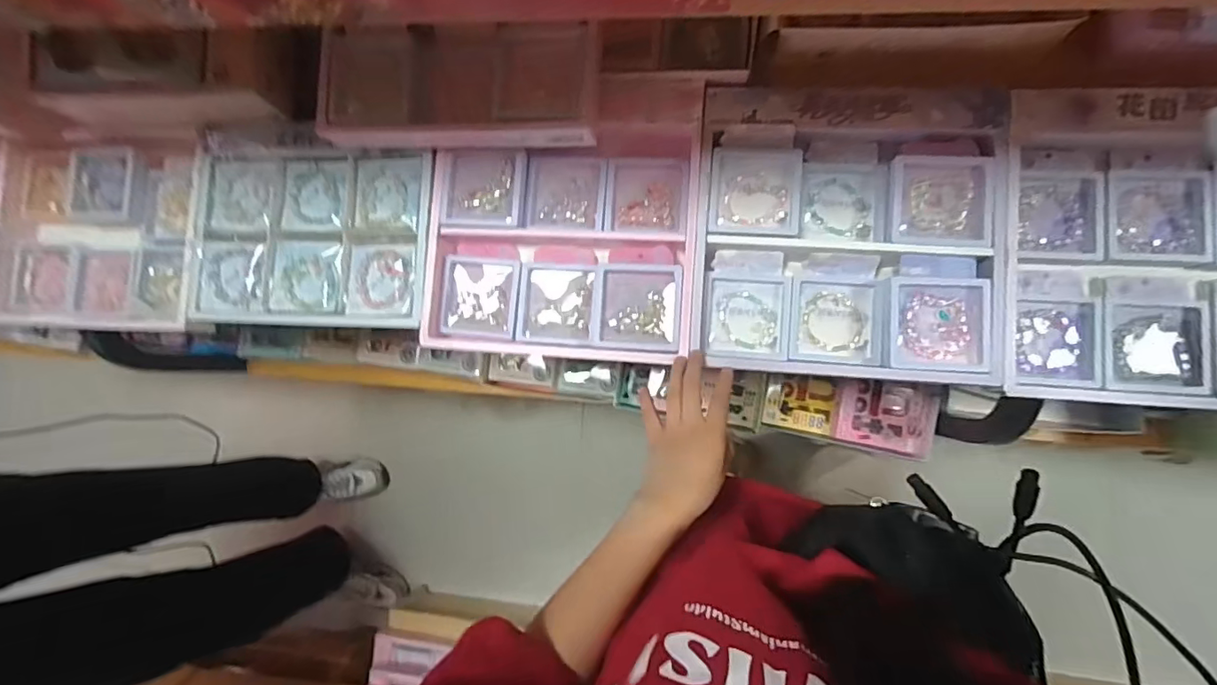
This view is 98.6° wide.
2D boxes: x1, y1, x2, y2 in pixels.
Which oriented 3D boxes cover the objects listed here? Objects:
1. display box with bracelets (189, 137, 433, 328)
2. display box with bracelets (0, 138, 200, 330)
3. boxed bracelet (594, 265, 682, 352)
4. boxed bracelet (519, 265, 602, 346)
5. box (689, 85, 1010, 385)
[{"bbox_3d":[-0.344,-0.123,0.604,0.286,0.017,0.201,3,87,8],"label":"display box with bracelets"},{"bbox_3d":[-0.641,-0.133,0.653,0.303,0.041,0.224,3,87,8],"label":"display box with bracelets"},{"bbox_3d":[0.032,-0.037,0.552,0.089,0.018,0.088,2,87,8],"label":"boxed bracelet"},{"bbox_3d":[-0.054,-0.043,0.576,0.094,0.026,0.086,4,87,8],"label":"boxed bracelet"},{"bbox_3d":[0.235,-0.111,0.532,0.283,0.039,0.280,4,87,8],"label":"box"}]

